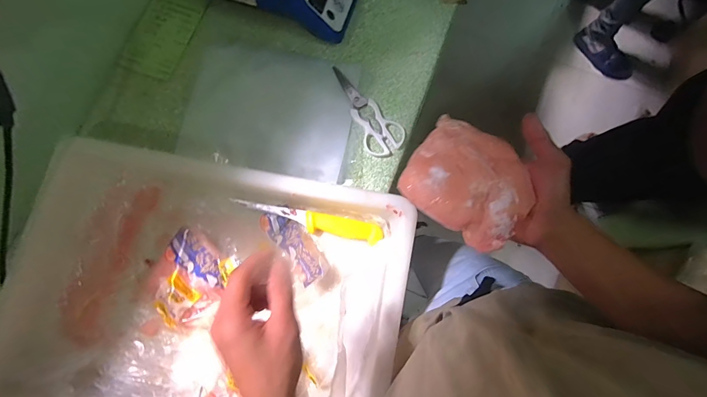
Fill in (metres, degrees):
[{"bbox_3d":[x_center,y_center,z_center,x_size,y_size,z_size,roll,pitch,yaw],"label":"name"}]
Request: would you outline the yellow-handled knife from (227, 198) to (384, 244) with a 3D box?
[{"bbox_3d":[-0.076,0.037,0.581,0.250,0.017,0.034,11,78,3],"label":"yellow-handled knife"}]

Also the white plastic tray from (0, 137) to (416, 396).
[{"bbox_3d":[-0.226,0.149,0.538,0.596,0.078,0.435,8,78,3],"label":"white plastic tray"}]

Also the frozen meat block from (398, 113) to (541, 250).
[{"bbox_3d":[0.138,-0.025,0.405,0.137,0.043,0.130,34,81,8],"label":"frozen meat block"}]

